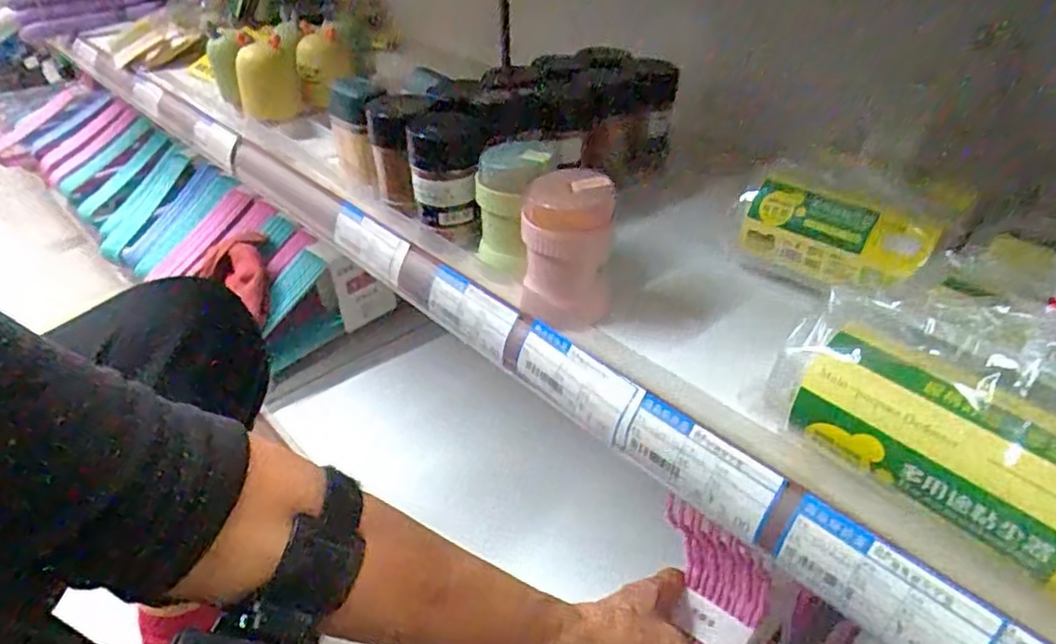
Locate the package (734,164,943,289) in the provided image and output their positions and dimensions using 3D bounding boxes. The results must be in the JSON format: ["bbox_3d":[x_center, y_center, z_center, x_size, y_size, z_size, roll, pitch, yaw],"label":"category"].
[{"bbox_3d":[0.179,-0.055,0.399,0.108,0.053,0.027,28,46,33],"label":"package"}]

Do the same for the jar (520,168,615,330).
[{"bbox_3d":[0.023,-0.040,0.399,0.054,0.089,0.053,0,38,1],"label":"jar"}]

